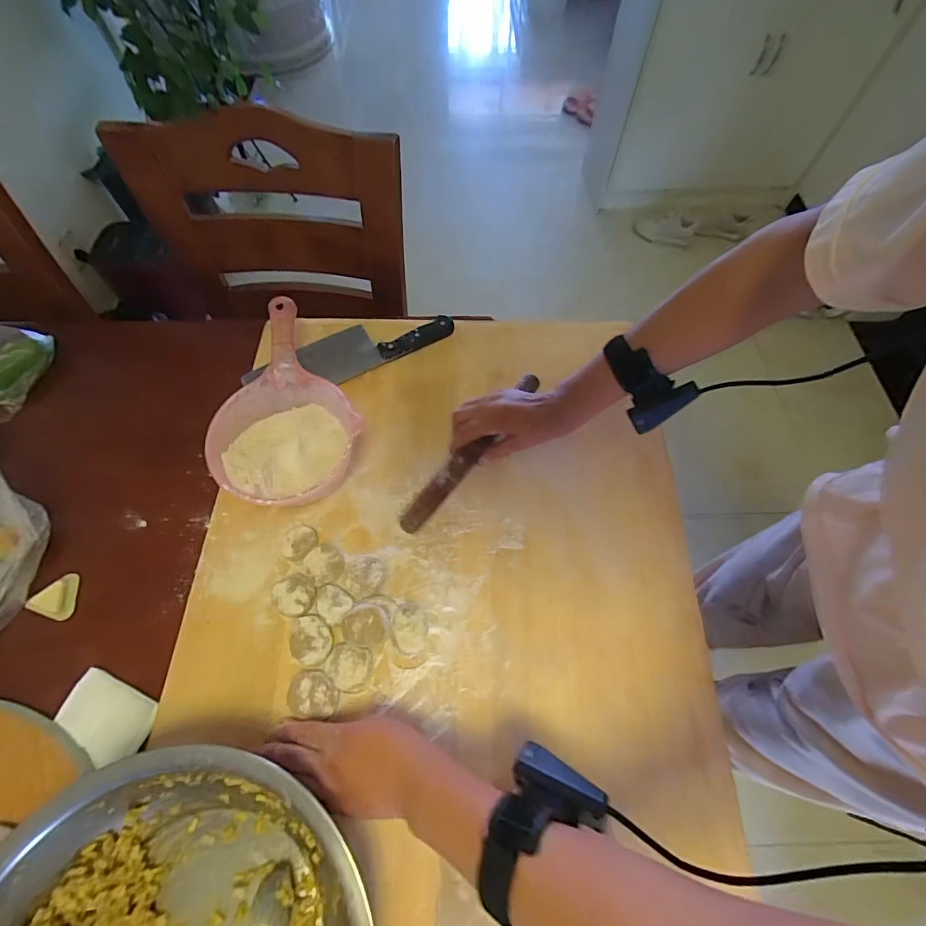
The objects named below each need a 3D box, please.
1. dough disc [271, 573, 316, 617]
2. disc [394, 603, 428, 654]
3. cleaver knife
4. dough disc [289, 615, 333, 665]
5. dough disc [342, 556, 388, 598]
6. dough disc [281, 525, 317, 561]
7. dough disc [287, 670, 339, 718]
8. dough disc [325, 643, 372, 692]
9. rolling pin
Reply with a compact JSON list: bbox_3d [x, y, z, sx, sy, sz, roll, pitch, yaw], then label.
[{"bbox_3d":[-0.181,0.141,0.469,0.043,0.008,0.044,0,64,0],"label":"dough disc"},{"bbox_3d":[-0.054,0.171,0.456,0.034,0.016,0.048,0,64,0],"label":"disc"},{"bbox_3d":[-0.155,-0.160,0.612,0.284,0.016,0.083,-24,66,-11],"label":"cleaver knife"},{"bbox_3d":[-0.156,0.182,0.452,0.042,0.016,0.045,-3,64,-1],"label":"dough disc"},{"bbox_3d":[-0.106,0.122,0.476,0.047,0.014,0.044,0,64,0],"label":"dough disc"},{"bbox_3d":[-0.183,0.091,0.495,0.034,0.018,0.040,28,67,13],"label":"dough disc"},{"bbox_3d":[-0.147,0.225,0.430,0.051,0.017,0.038,0,64,0],"label":"dough disc"},{"bbox_3d":[-0.115,0.205,0.441,0.046,0.010,0.043,-3,68,7],"label":"dough disc"},{"bbox_3d":[0.015,-0.021,0.507,0.025,0.027,0.249,35,69,16],"label":"rolling pin"}]

